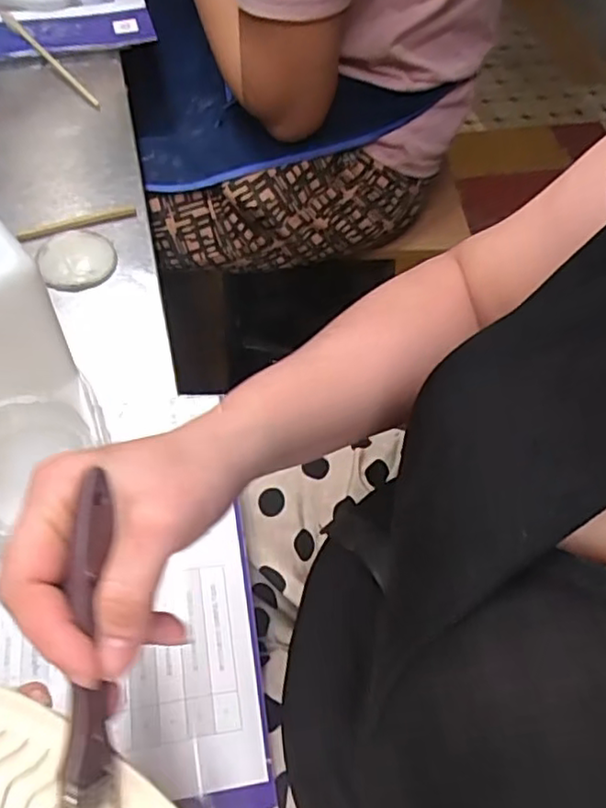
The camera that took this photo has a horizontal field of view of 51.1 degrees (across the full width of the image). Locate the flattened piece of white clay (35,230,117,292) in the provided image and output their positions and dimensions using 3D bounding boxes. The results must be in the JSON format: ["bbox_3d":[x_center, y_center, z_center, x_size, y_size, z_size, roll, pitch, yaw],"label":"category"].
[{"bbox_3d":[-0.210,-0.135,0.586,0.069,0.011,0.067,-20,62,-17],"label":"flattened piece of white clay"}]

